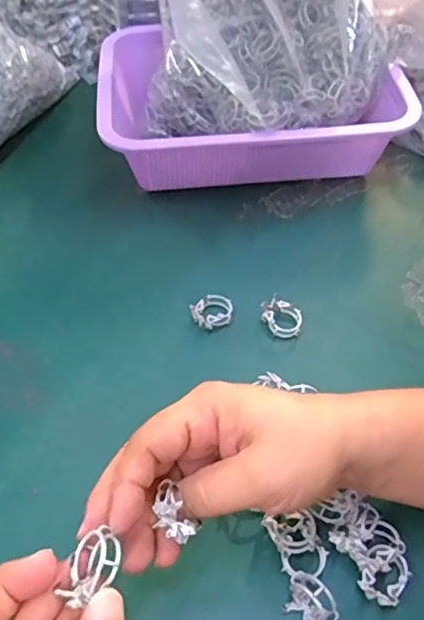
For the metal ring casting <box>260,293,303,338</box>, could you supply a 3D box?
[{"bbox_3d":[0.052,0.005,0.413,0.033,0.011,0.026,34,59,23],"label":"metal ring casting"}]

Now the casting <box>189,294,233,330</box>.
[{"bbox_3d":[0.002,0.001,0.418,0.026,0.010,0.032,37,60,25],"label":"casting"}]

